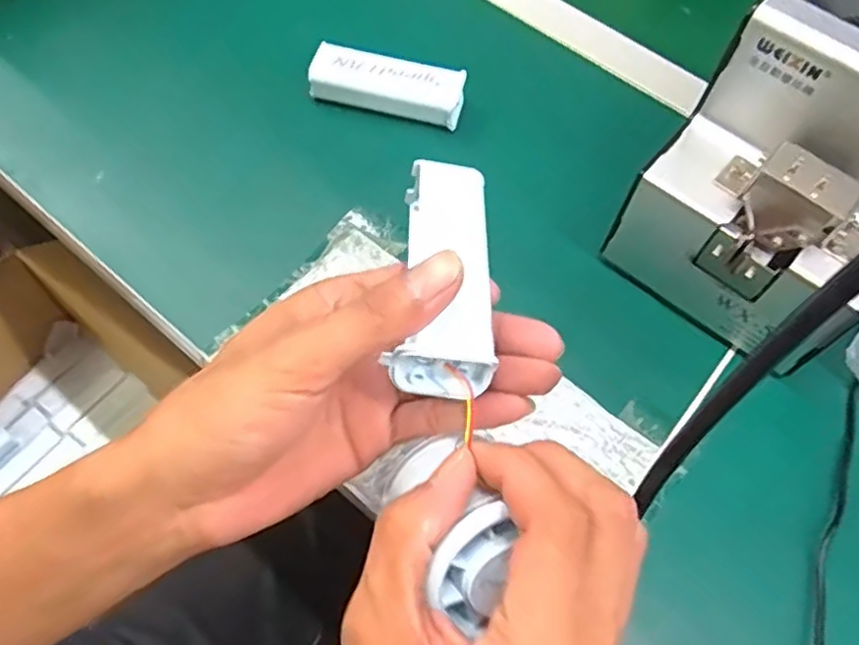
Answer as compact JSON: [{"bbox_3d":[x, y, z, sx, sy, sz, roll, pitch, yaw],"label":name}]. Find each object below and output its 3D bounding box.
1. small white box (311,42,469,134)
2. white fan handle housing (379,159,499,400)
[{"bbox_3d":[-0.028,-0.159,0.446,0.101,0.024,0.030,14,61,4],"label":"small white box"},{"bbox_3d":[0.006,-0.023,0.263,0.035,0.023,0.102,1,63,-4],"label":"white fan handle housing"}]

